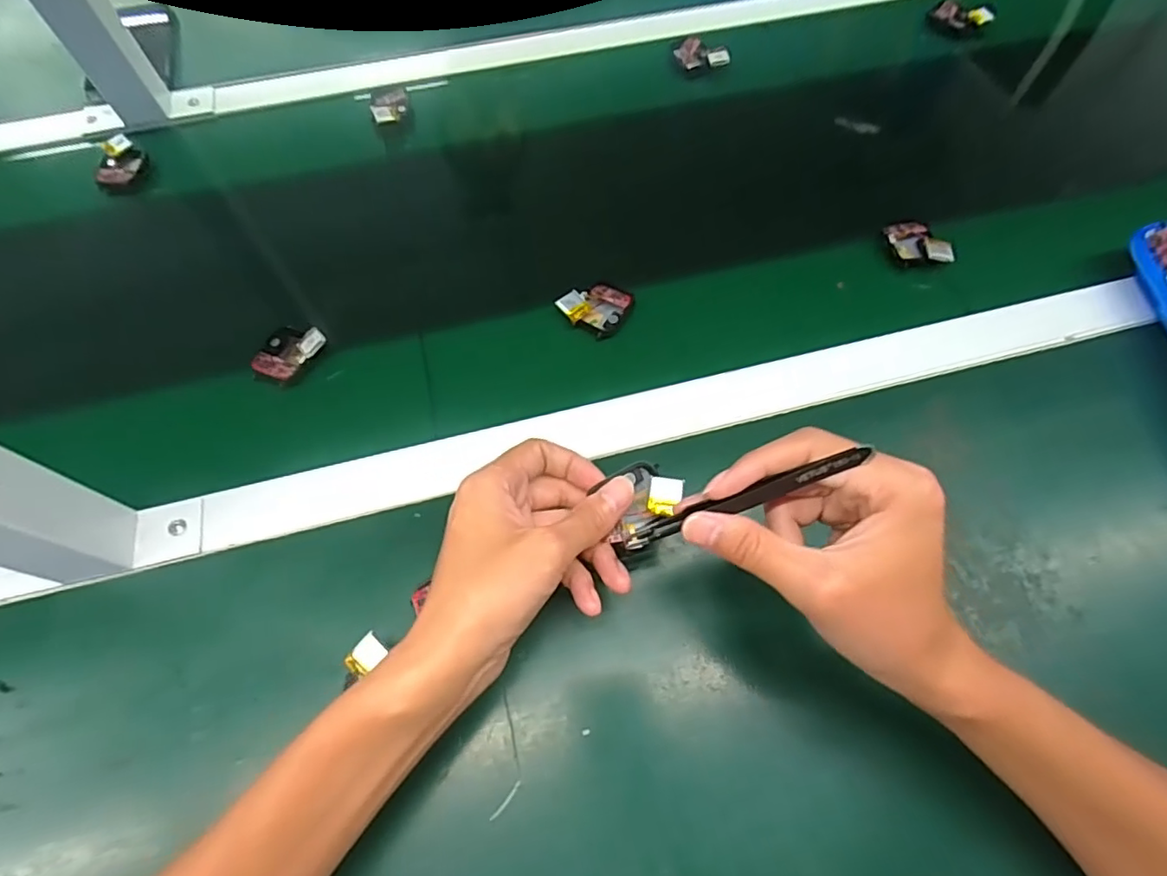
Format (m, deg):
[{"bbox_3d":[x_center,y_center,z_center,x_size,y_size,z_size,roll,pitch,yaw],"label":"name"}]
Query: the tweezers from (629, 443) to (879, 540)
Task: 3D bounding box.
[{"bbox_3d":[0.072,0.027,0.263,0.103,0.010,0.008,-23,63,17],"label":"tweezers"}]

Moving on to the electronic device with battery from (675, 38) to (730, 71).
[{"bbox_3d":[0.117,-0.380,0.575,0.052,0.014,0.035,34,69,16],"label":"electronic device with battery"}]

